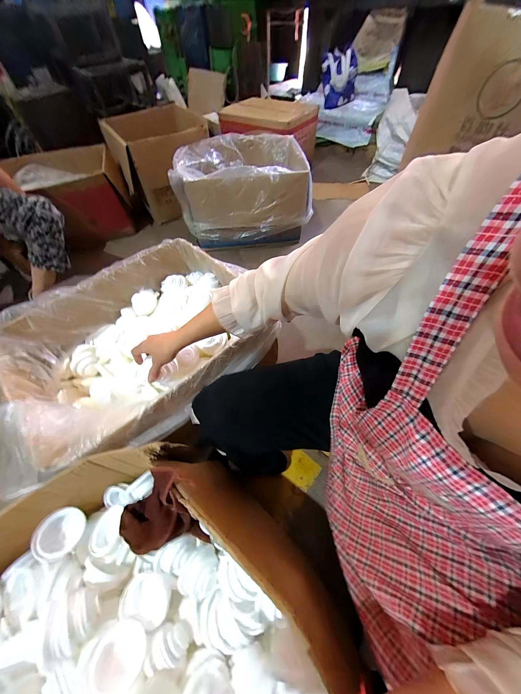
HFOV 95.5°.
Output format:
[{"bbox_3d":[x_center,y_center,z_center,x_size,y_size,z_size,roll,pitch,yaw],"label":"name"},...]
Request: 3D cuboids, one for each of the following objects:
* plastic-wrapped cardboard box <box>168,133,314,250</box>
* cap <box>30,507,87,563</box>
[{"bbox_3d":[-0.103,-0.831,1.289,0.654,0.356,0.543,-13,56,-6],"label":"plastic-wrapped cardboard box"},{"bbox_3d":[-0.365,0.338,0.429,0.071,0.022,0.075,29,35,-23],"label":"cap"}]

